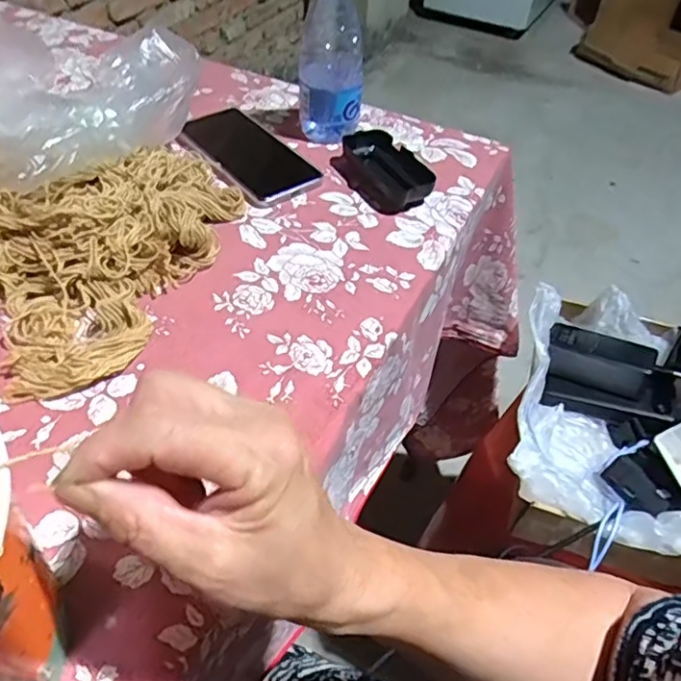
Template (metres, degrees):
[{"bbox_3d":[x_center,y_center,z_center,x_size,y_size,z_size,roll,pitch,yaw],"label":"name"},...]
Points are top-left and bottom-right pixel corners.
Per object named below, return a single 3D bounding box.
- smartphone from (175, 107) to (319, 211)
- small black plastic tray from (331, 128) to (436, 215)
[{"bbox_3d":[-0.102,-0.201,0.615,0.086,0.012,0.190,-30,56,-27],"label":"smartphone"},{"bbox_3d":[0.041,-0.172,0.587,0.065,0.026,0.119,-20,52,-20],"label":"small black plastic tray"}]

